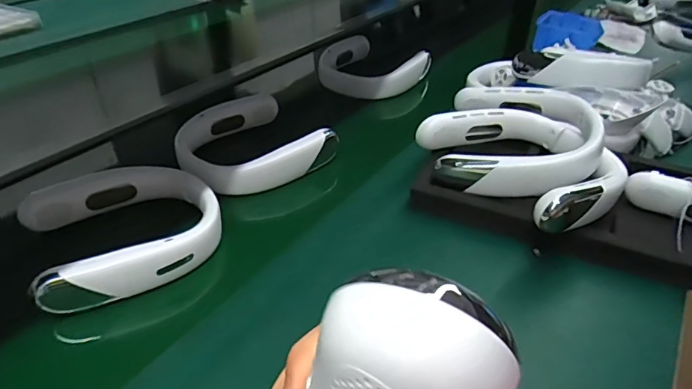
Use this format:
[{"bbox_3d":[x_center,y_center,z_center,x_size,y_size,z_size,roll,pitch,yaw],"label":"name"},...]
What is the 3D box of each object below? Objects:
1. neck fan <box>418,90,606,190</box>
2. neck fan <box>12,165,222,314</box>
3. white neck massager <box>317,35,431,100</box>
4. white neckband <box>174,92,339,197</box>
[{"bbox_3d":[0.216,-0.063,0.621,0.201,0.074,0.153,-11,40,-19],"label":"neck fan"},{"bbox_3d":[-0.249,0.032,0.560,0.200,0.042,0.196,-20,43,-28],"label":"neck fan"},{"bbox_3d":[0.046,-0.252,0.962,0.178,0.053,0.185,25,43,26],"label":"white neck massager"},{"bbox_3d":[-0.134,-0.073,0.718,0.190,0.052,0.193,32,46,32],"label":"white neckband"}]

